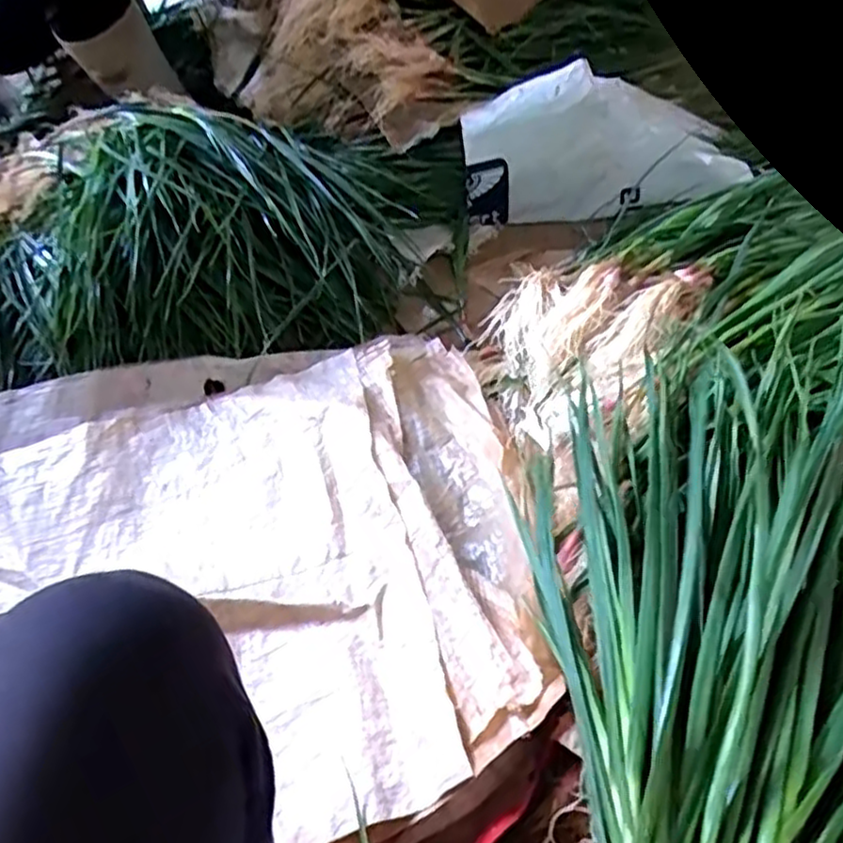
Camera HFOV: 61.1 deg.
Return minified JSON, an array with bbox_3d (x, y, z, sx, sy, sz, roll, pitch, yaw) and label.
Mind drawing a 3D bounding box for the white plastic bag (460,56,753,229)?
[{"bbox_3d":[0.294,-0.446,1.166,0.446,0.193,0.145,-2,48,3],"label":"white plastic bag"}]

